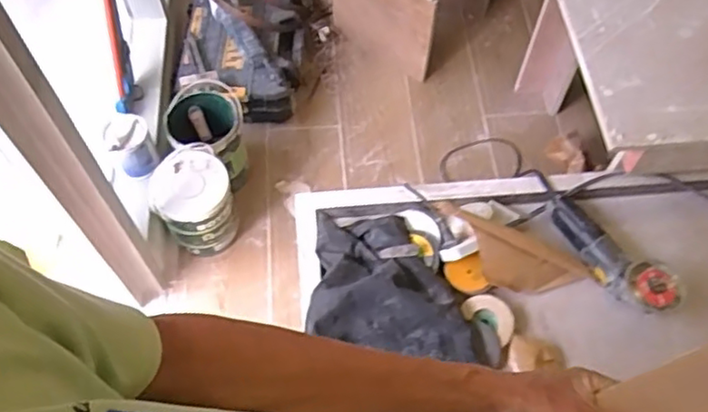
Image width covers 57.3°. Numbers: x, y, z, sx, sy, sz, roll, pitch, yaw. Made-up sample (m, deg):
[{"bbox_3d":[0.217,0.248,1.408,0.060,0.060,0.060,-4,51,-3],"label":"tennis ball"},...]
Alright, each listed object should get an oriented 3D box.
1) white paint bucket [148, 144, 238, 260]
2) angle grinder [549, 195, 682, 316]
[{"bbox_3d":[-0.366,0.001,1.513,0.175,0.213,0.164,0,60,0],"label":"white paint bucket"},{"bbox_3d":[0.458,0.079,1.158,0.093,0.086,0.275,-28,64,-15],"label":"angle grinder"}]

